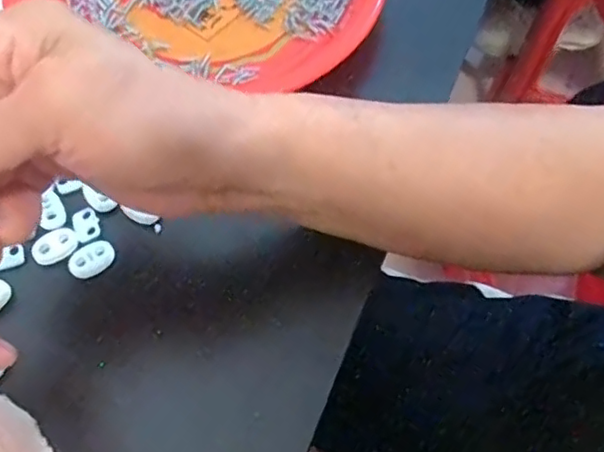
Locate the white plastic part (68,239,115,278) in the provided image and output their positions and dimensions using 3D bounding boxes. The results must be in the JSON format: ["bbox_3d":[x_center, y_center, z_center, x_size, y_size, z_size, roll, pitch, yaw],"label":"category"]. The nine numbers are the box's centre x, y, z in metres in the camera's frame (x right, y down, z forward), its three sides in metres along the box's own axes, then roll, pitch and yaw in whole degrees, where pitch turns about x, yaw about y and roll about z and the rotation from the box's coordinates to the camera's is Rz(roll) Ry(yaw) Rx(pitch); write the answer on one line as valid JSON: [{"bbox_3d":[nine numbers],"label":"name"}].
[{"bbox_3d":[-0.104,0.016,0.305,0.022,0.004,0.016,-35,66,-18],"label":"white plastic part"}]

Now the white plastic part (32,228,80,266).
[{"bbox_3d":[-0.124,0.010,0.309,0.022,0.004,0.015,-27,64,-14],"label":"white plastic part"}]

